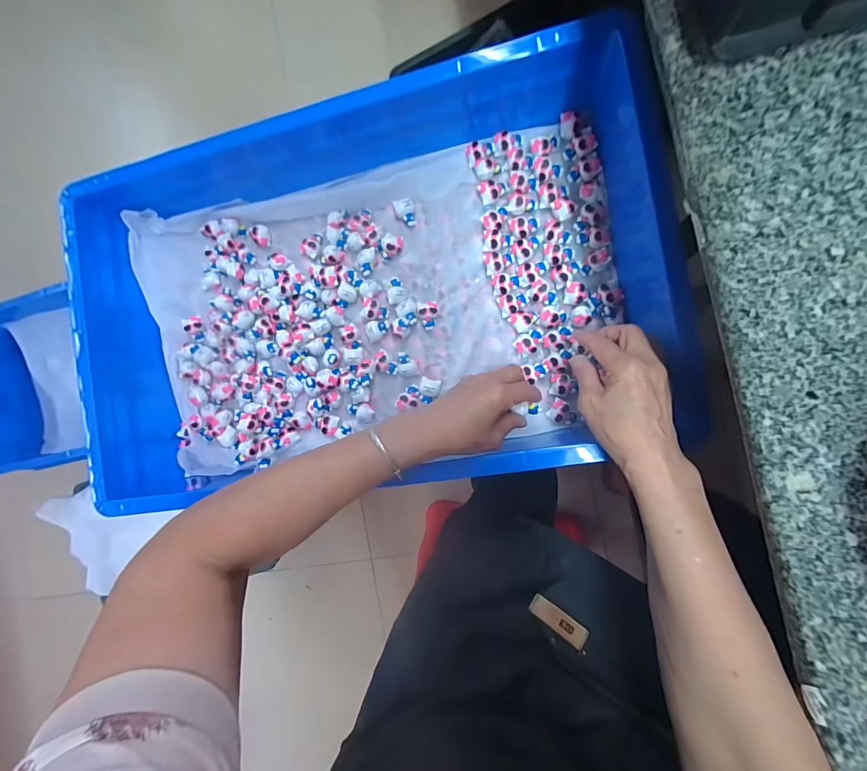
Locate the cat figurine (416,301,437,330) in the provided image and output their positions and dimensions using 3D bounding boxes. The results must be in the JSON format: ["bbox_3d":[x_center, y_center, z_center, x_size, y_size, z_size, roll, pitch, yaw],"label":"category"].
[{"bbox_3d":[-0.007,-0.087,0.463,0.024,0.013,0.034,-7,88,10],"label":"cat figurine"}]

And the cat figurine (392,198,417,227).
[{"bbox_3d":[-0.036,-0.218,0.468,0.025,0.019,0.030,-6,88,10],"label":"cat figurine"}]

